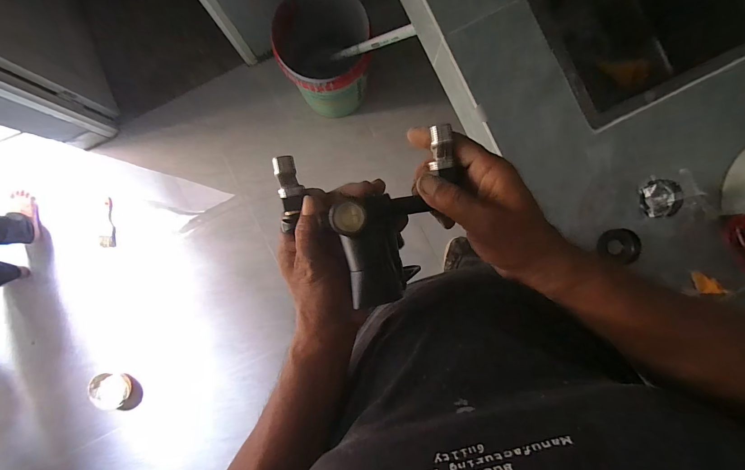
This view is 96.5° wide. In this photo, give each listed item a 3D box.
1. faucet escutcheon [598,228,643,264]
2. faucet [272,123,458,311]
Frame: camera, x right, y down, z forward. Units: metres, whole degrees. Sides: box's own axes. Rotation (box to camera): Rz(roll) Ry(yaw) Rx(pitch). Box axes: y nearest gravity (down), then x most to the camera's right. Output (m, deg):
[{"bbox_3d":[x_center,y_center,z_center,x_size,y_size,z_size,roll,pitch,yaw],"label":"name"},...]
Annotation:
[{"bbox_3d":[0.409,0.017,0.548,0.063,0.018,0.053,34,90,1],"label":"faucet escutcheon"},{"bbox_3d":[-0.003,-0.021,0.274,0.160,0.098,0.126,-9,89,1],"label":"faucet"}]

